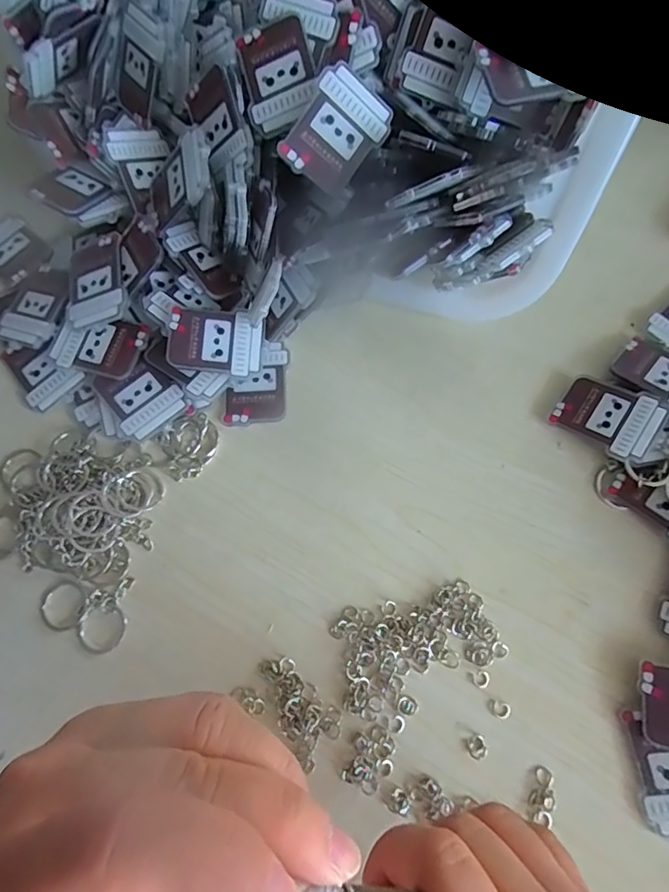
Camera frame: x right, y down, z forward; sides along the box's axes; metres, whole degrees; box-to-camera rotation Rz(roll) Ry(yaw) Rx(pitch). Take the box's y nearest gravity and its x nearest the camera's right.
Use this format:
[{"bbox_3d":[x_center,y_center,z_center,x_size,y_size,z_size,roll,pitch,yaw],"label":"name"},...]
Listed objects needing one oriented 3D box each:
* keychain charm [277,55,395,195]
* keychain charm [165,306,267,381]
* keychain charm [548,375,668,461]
[{"bbox_3d":[0.001,-0.157,0.266,0.039,0.004,0.053,32,96,-21],"label":"keychain charm"},{"bbox_3d":[-0.067,-0.061,0.303,0.053,0.009,0.039,11,76,-8],"label":"keychain charm"},{"bbox_3d":[0.152,-0.017,0.294,0.052,0.004,0.039,32,79,26],"label":"keychain charm"}]

